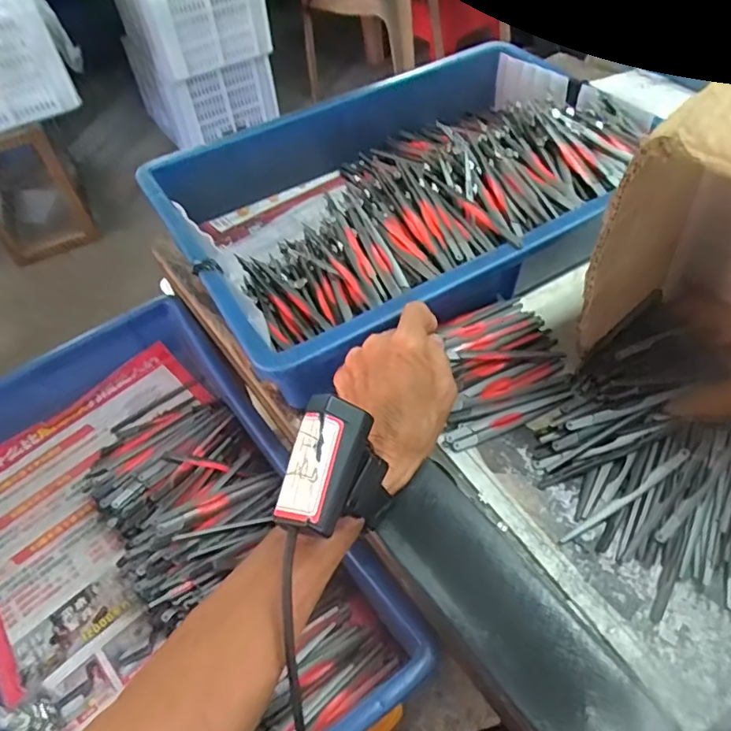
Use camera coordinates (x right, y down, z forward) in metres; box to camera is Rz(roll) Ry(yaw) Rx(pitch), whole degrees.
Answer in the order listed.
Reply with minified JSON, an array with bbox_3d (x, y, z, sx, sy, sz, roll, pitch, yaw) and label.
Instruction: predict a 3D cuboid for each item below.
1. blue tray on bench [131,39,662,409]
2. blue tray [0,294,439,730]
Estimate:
[{"bbox_3d":[0.042,-0.159,0.500,0.412,0.085,0.277,-29,55,-16],"label":"blue tray on bench"},{"bbox_3d":[-0.181,0.143,0.438,0.280,0.079,0.405,-35,57,-20],"label":"blue tray"}]

